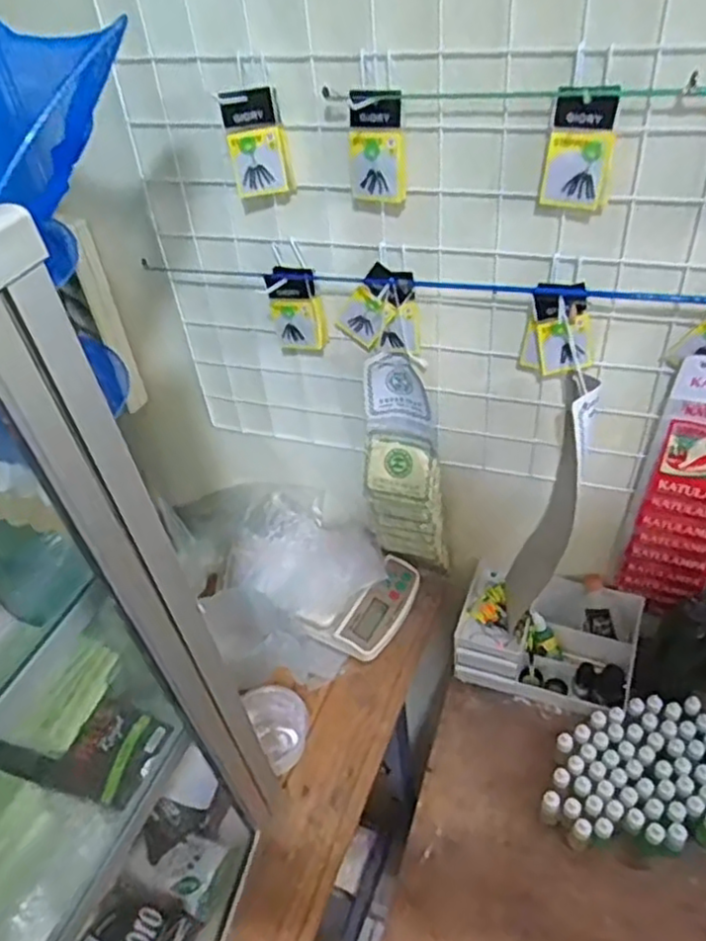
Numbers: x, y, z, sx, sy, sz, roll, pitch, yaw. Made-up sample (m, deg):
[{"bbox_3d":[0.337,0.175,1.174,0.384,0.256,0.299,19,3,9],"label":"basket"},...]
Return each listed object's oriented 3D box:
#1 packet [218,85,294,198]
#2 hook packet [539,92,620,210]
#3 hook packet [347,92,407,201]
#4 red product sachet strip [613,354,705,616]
[{"bbox_3d":[-0.093,-0.321,0.681,0.054,0.094,0.028,-6,42,1],"label":"packet"},{"bbox_3d":[0.195,-0.273,0.599,0.053,0.092,0.019,20,45,20],"label":"hook packet"},{"bbox_3d":[0.020,-0.300,0.648,0.056,0.094,0.013,8,32,23],"label":"hook packet"},{"bbox_3d":[0.387,0.035,0.789,0.121,0.373,0.034,17,47,24],"label":"red product sachet strip"}]

